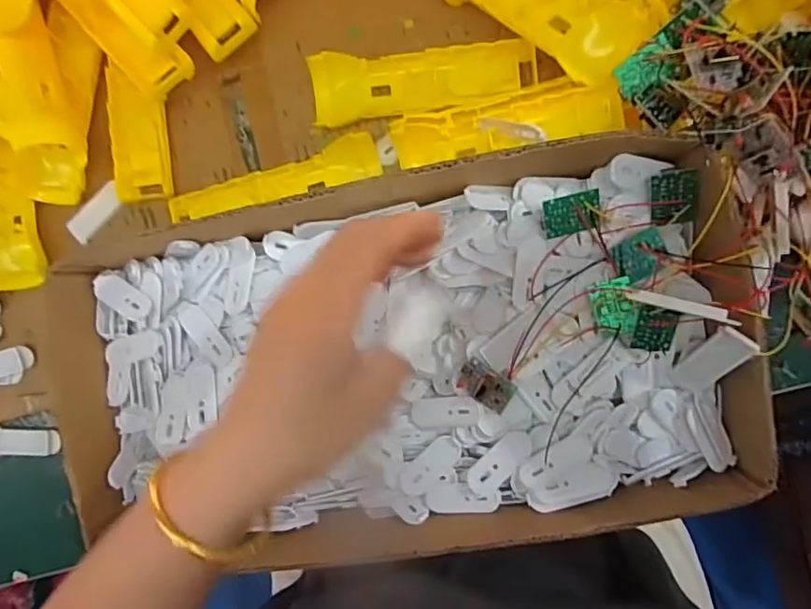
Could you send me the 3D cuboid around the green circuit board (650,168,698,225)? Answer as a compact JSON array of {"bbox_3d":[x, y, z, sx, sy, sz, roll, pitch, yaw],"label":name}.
[{"bbox_3d":[0.163,-0.065,0.322,0.025,0.004,0.034,-2,118,19],"label":"green circuit board"}]

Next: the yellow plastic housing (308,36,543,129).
[{"bbox_3d":[0.012,-0.164,0.392,0.163,0.025,0.042,-3,88,6],"label":"yellow plastic housing"}]

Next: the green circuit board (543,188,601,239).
[{"bbox_3d":[0.105,-0.056,0.331,0.035,0.004,0.026,-13,118,7],"label":"green circuit board"}]

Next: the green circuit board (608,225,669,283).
[{"bbox_3d":[0.144,-0.030,0.327,0.006,0.033,0.025,-14,75,-32],"label":"green circuit board"}]

